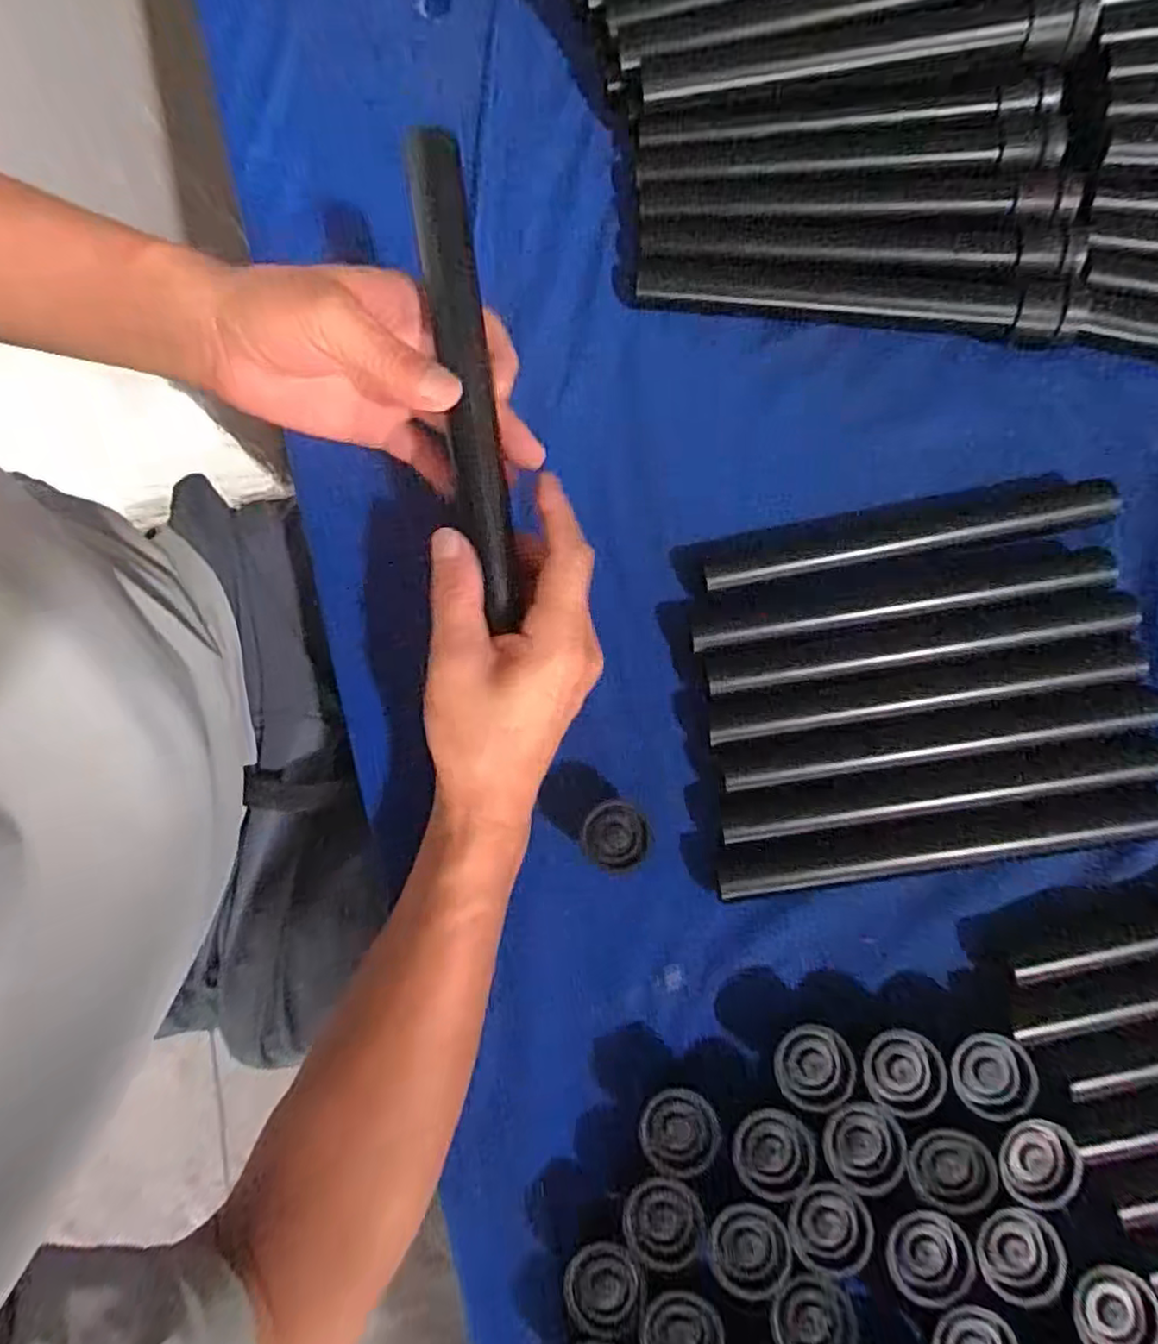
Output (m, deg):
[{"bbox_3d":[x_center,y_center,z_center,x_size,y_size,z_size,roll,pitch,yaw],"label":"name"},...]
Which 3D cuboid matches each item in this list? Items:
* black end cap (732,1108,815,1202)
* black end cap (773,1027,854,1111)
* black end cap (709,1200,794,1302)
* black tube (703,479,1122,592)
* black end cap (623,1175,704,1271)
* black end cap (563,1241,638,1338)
[{"bbox_3d":[0.086,0.213,0.297,0.034,0.015,0.030,-30,79,-2],"label":"black end cap"},{"bbox_3d":[0.106,0.180,0.308,0.034,0.018,0.032,-1,80,4],"label":"black end cap"},{"bbox_3d":[0.073,0.246,0.286,0.033,0.007,0.031,0,80,4],"label":"black end cap"},{"bbox_3d":[0.177,-0.074,0.363,0.218,0.020,0.025,-10,79,2],"label":"black tube"},{"bbox_3d":[0.037,0.242,0.297,0.033,0.013,0.032,-1,80,4],"label":"black end cap"},{"bbox_3d":[0.011,0.265,0.289,0.032,0.010,0.028,-41,80,-4],"label":"black end cap"}]

